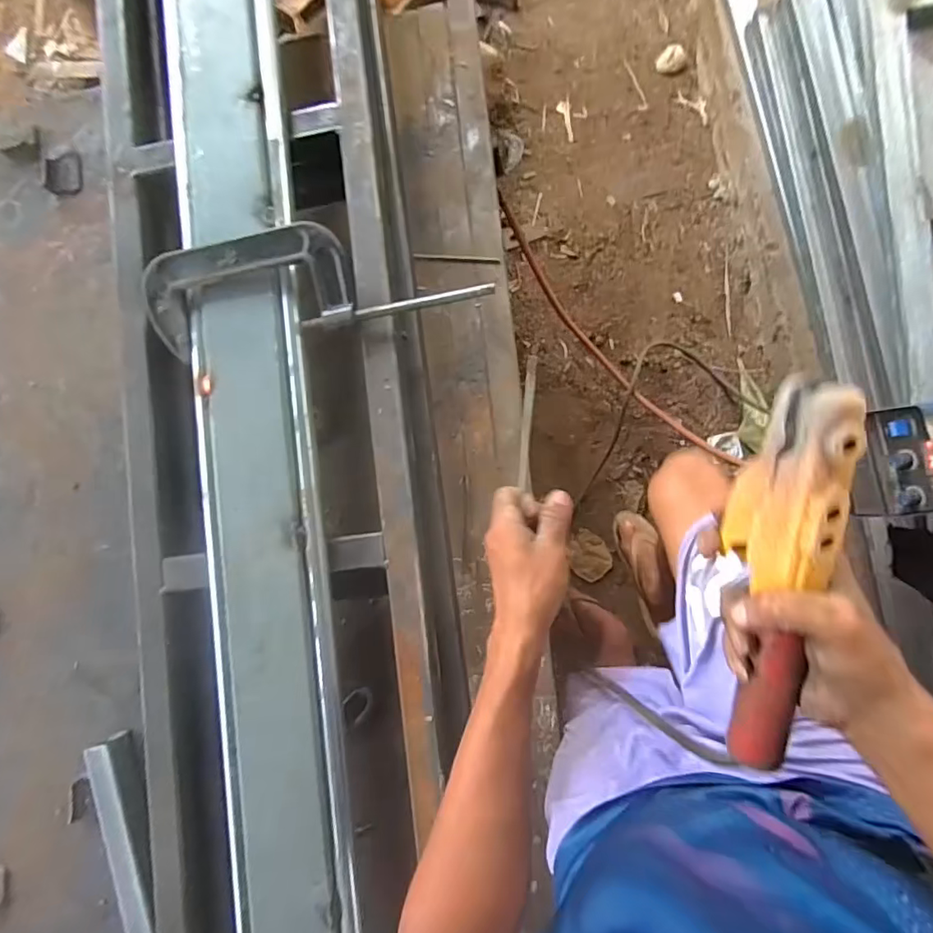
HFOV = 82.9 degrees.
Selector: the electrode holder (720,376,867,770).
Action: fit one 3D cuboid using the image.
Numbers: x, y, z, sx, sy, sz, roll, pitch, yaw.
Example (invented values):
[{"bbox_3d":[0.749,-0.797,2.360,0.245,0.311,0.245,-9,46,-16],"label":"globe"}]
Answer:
[{"bbox_3d":[0.189,0.073,0.322,0.041,0.054,0.245,2,104,8],"label":"electrode holder"}]

